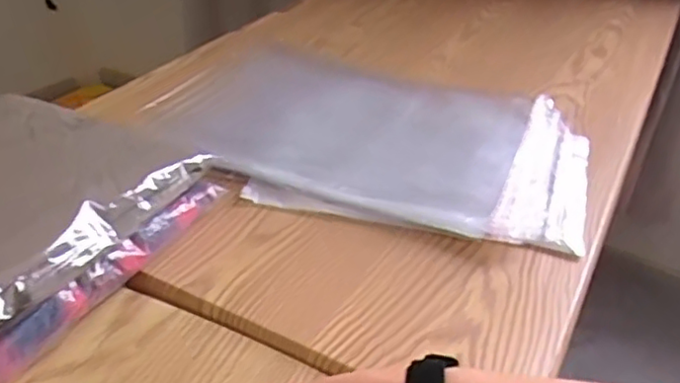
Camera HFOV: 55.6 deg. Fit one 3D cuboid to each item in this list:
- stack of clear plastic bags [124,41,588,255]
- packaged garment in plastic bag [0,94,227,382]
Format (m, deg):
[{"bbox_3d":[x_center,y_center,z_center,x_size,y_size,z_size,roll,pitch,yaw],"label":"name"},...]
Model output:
[{"bbox_3d":[0.044,-0.077,0.726,0.458,0.031,0.335,13,36,12],"label":"stack of clear plastic bags"},{"bbox_3d":[-0.279,0.019,0.528,0.239,0.086,0.284,18,38,18],"label":"packaged garment in plastic bag"}]

